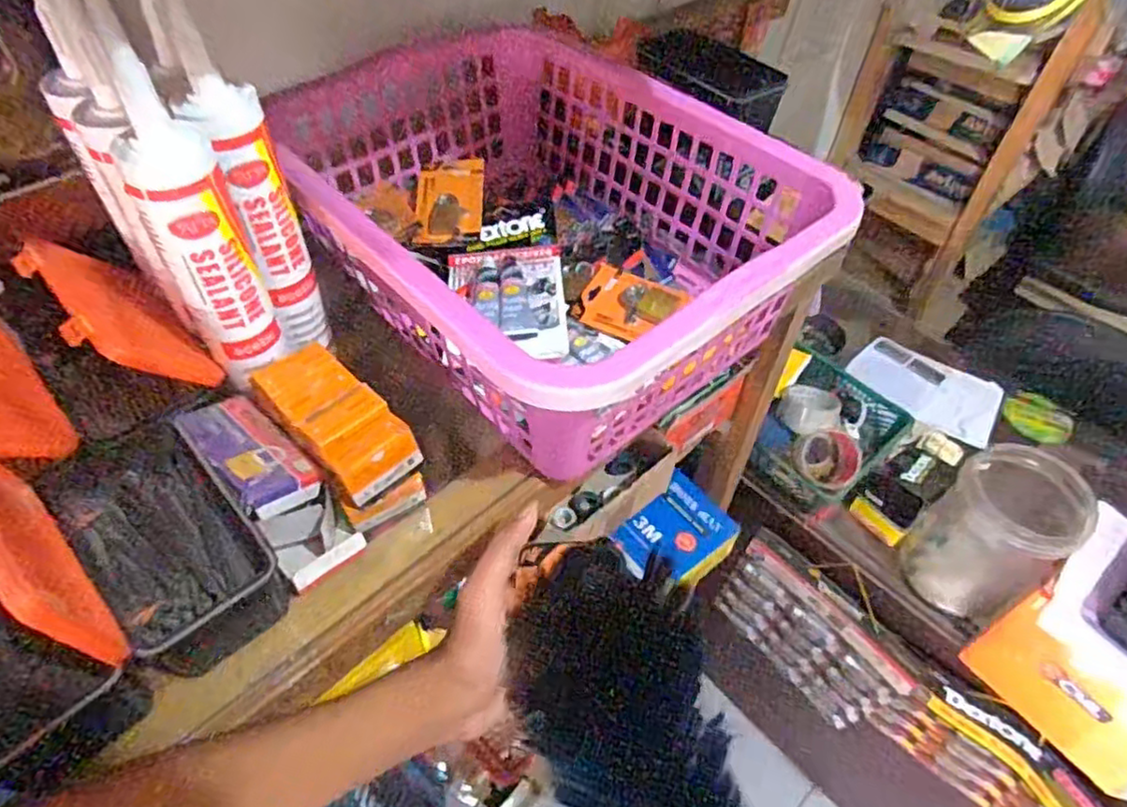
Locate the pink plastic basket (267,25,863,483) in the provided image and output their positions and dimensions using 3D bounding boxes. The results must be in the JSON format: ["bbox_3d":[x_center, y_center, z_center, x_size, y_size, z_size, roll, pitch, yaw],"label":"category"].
[{"bbox_3d":[-0.022,-0.144,0.543,0.309,0.129,0.403,-34,59,-27],"label":"pink plastic basket"}]

